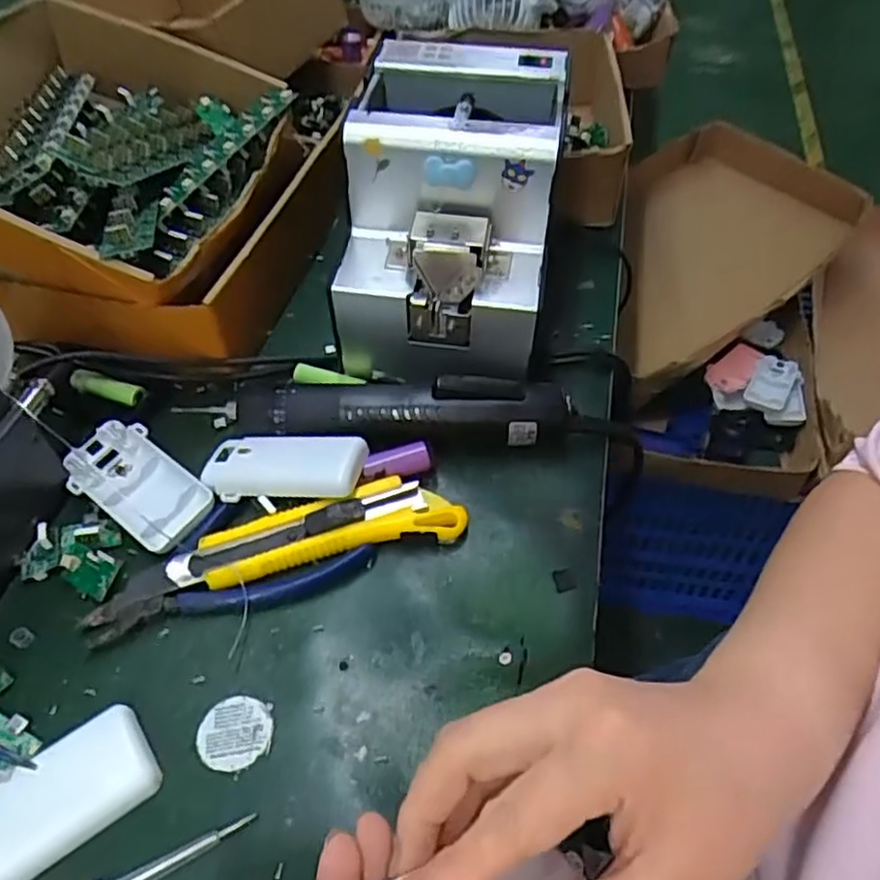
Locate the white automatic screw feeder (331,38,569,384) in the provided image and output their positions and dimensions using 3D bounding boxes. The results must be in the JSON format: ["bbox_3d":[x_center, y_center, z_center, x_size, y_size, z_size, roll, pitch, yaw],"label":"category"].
[{"bbox_3d":[0.007,-0.140,0.447,0.119,0.150,0.163,4,51,5],"label":"white automatic screw feeder"}]

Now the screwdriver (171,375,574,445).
[{"bbox_3d":[-0.036,-0.018,0.414,0.223,0.043,0.029,1,51,3],"label":"screwdriver"}]

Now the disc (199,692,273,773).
[{"bbox_3d":[-0.096,0.136,0.324,0.033,0.004,0.033,-1,51,1],"label":"disc"}]

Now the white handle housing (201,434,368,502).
[{"bbox_3d":[-0.090,0.014,0.399,0.090,0.015,0.043,4,51,5],"label":"white handle housing"}]

